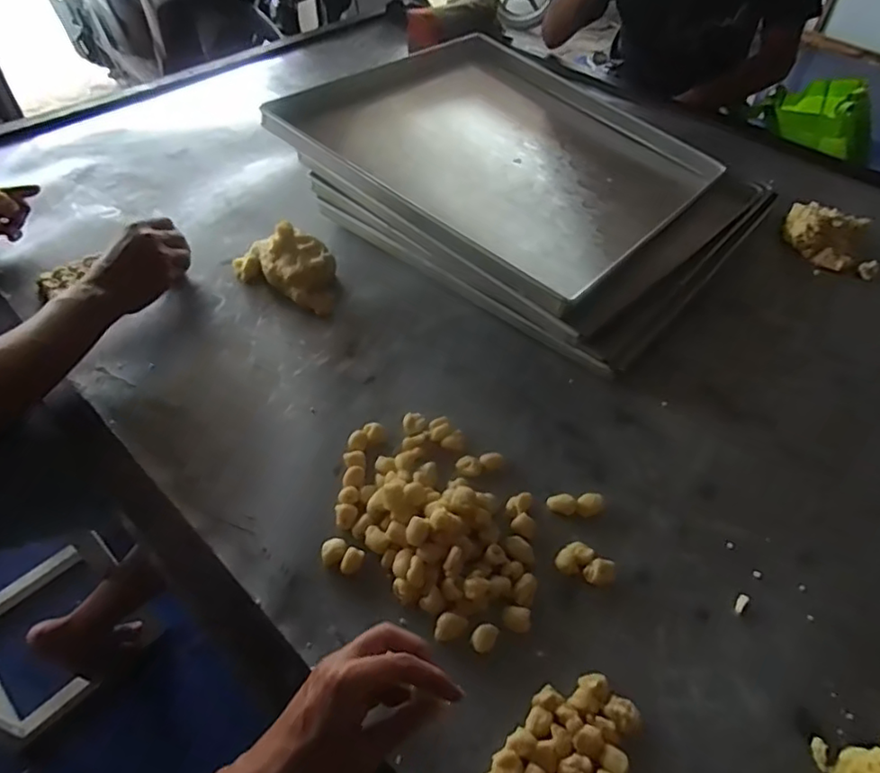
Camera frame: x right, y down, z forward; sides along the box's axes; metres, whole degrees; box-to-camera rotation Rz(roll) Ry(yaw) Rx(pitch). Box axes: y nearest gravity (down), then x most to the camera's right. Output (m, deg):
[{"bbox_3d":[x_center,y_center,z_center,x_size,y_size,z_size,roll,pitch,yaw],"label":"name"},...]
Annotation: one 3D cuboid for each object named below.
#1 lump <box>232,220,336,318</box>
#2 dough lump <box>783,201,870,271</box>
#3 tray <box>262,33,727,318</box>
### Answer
[{"bbox_3d":[-0.192,-0.162,0.786,0.160,0.066,0.085,27,54,19],"label":"lump"},{"bbox_3d":[0.548,-0.221,0.865,0.107,0.039,0.085,30,55,21],"label":"dough lump"},{"bbox_3d":[0.107,-0.372,0.908,0.534,0.032,0.566,36,52,19],"label":"tray"}]

